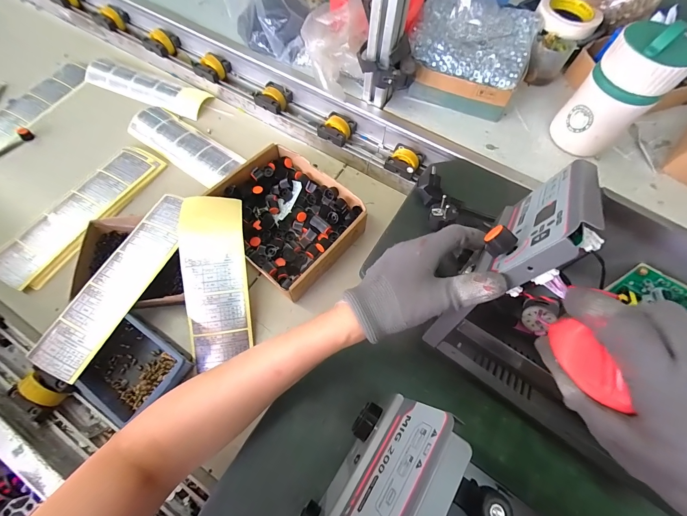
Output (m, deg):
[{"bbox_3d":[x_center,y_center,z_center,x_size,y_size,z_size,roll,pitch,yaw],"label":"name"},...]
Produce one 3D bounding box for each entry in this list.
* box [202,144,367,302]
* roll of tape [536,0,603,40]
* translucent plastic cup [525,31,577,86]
[{"bbox_3d":[-0.090,-0.066,0.496,0.216,0.051,0.193,40,71,15],"label":"box"},{"bbox_3d":[0.399,-0.430,0.552,0.106,0.024,0.101,1,66,-1],"label":"roll of tape"},{"bbox_3d":[0.363,-0.354,0.558,0.066,0.060,0.060,33,69,12],"label":"translucent plastic cup"}]

